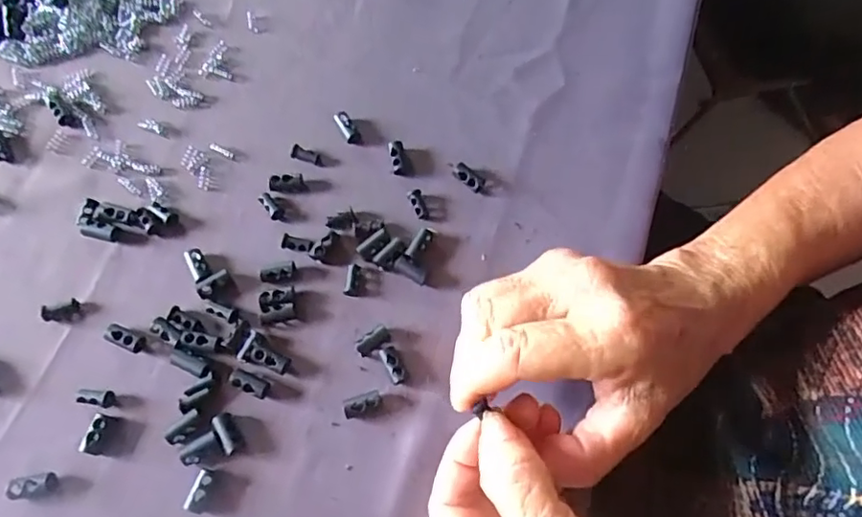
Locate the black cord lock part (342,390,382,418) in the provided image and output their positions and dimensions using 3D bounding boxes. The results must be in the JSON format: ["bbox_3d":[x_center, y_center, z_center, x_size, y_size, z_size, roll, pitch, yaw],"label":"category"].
[{"bbox_3d":[-0.033,0.070,0.277,0.018,0.004,0.010,-18,70,-9],"label":"black cord lock part"}]

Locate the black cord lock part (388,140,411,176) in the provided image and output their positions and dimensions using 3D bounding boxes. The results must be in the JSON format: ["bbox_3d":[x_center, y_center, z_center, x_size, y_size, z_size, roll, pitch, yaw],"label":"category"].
[{"bbox_3d":[-0.018,-0.057,0.322,0.010,0.007,0.019,-11,69,-7],"label":"black cord lock part"}]

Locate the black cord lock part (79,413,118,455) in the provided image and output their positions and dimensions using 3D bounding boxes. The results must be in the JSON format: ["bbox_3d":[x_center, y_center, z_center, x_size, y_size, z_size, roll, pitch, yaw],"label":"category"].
[{"bbox_3d":[-0.156,0.082,0.267,0.009,0.008,0.018,14,68,3],"label":"black cord lock part"}]

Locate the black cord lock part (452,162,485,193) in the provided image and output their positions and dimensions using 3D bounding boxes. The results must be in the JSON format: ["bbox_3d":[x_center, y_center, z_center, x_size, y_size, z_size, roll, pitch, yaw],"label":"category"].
[{"bbox_3d":[0.021,-0.046,0.319,0.018,0.007,0.010,38,72,12],"label":"black cord lock part"}]

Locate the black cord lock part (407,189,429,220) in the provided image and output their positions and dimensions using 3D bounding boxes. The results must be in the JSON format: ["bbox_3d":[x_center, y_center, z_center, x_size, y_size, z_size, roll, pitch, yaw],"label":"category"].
[{"bbox_3d":[-0.007,-0.029,0.314,0.008,0.005,0.018,-17,70,-9],"label":"black cord lock part"}]

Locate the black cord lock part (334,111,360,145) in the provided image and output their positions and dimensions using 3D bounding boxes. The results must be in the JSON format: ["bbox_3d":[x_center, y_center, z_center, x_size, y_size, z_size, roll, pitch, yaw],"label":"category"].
[{"bbox_3d":[-0.048,-0.075,0.330,0.008,0.005,0.021,-27,72,-12],"label":"black cord lock part"}]

